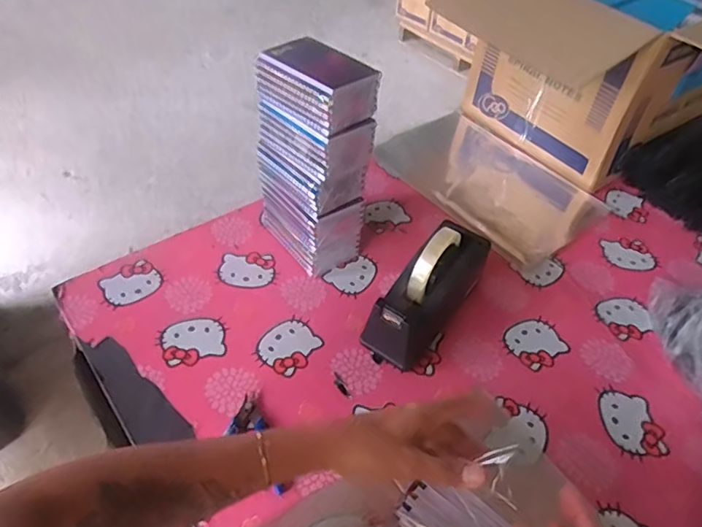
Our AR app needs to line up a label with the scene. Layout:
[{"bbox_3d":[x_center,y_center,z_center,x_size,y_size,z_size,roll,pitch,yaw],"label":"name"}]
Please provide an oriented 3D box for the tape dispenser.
[{"bbox_3d":[0.105,0.032,0.691,0.074,0.126,0.209,31,51,22],"label":"tape dispenser"}]

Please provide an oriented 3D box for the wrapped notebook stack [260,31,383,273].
[{"bbox_3d":[-0.051,-0.135,0.731,0.120,0.279,0.142,-31,56,-30],"label":"wrapped notebook stack"}]

